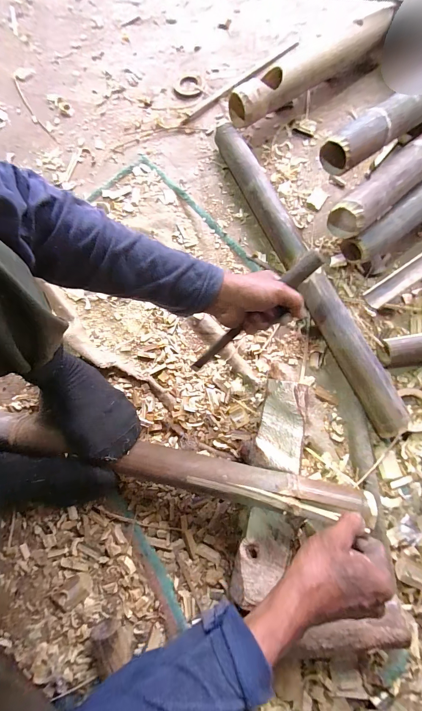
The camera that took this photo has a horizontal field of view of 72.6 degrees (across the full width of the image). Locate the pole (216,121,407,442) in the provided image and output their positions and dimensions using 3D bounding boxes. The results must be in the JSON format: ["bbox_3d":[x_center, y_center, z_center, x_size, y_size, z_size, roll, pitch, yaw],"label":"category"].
[{"bbox_3d":[0.161,-0.164,0.528,0.049,0.063,0.643,-24,79,-3],"label":"pole"}]

